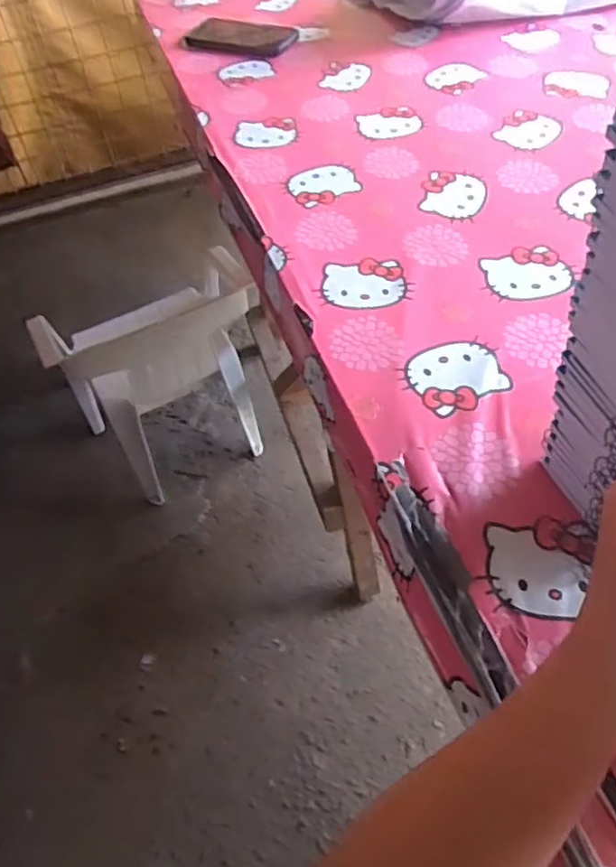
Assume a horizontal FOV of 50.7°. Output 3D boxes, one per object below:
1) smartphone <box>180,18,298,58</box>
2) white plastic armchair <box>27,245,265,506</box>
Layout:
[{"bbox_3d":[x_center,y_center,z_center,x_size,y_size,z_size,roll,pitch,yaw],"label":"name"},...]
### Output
[{"bbox_3d":[-0.099,-0.594,0.973,0.163,0.011,0.095,15,54,16],"label":"smartphone"},{"bbox_3d":[-0.320,-0.139,1.385,0.383,0.454,0.290,-23,53,-11],"label":"white plastic armchair"}]

